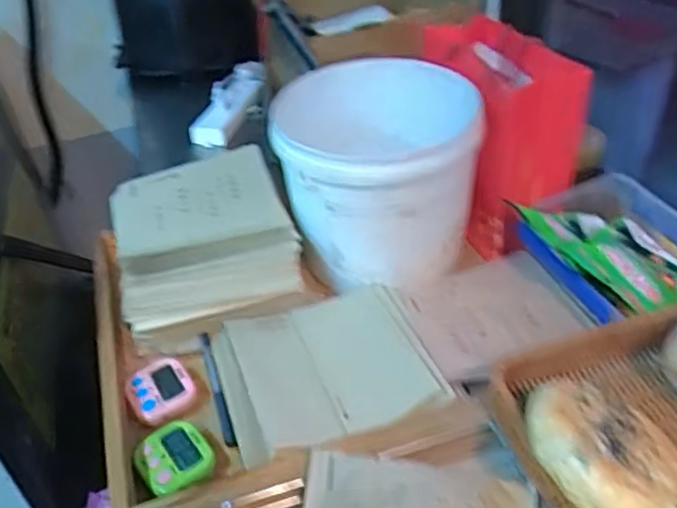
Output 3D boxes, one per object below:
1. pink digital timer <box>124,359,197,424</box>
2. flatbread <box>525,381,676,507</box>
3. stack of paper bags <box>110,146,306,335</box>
[{"bbox_3d":[-0.168,0.131,0.640,0.058,0.021,0.069,-26,42,-23],"label":"pink digital timer"},{"bbox_3d":[0.179,0.135,0.446,0.115,0.034,0.103,39,32,21],"label":"flatbread"},{"bbox_3d":[-0.149,-0.016,0.739,0.182,0.082,0.219,-15,38,-11],"label":"stack of paper bags"}]

